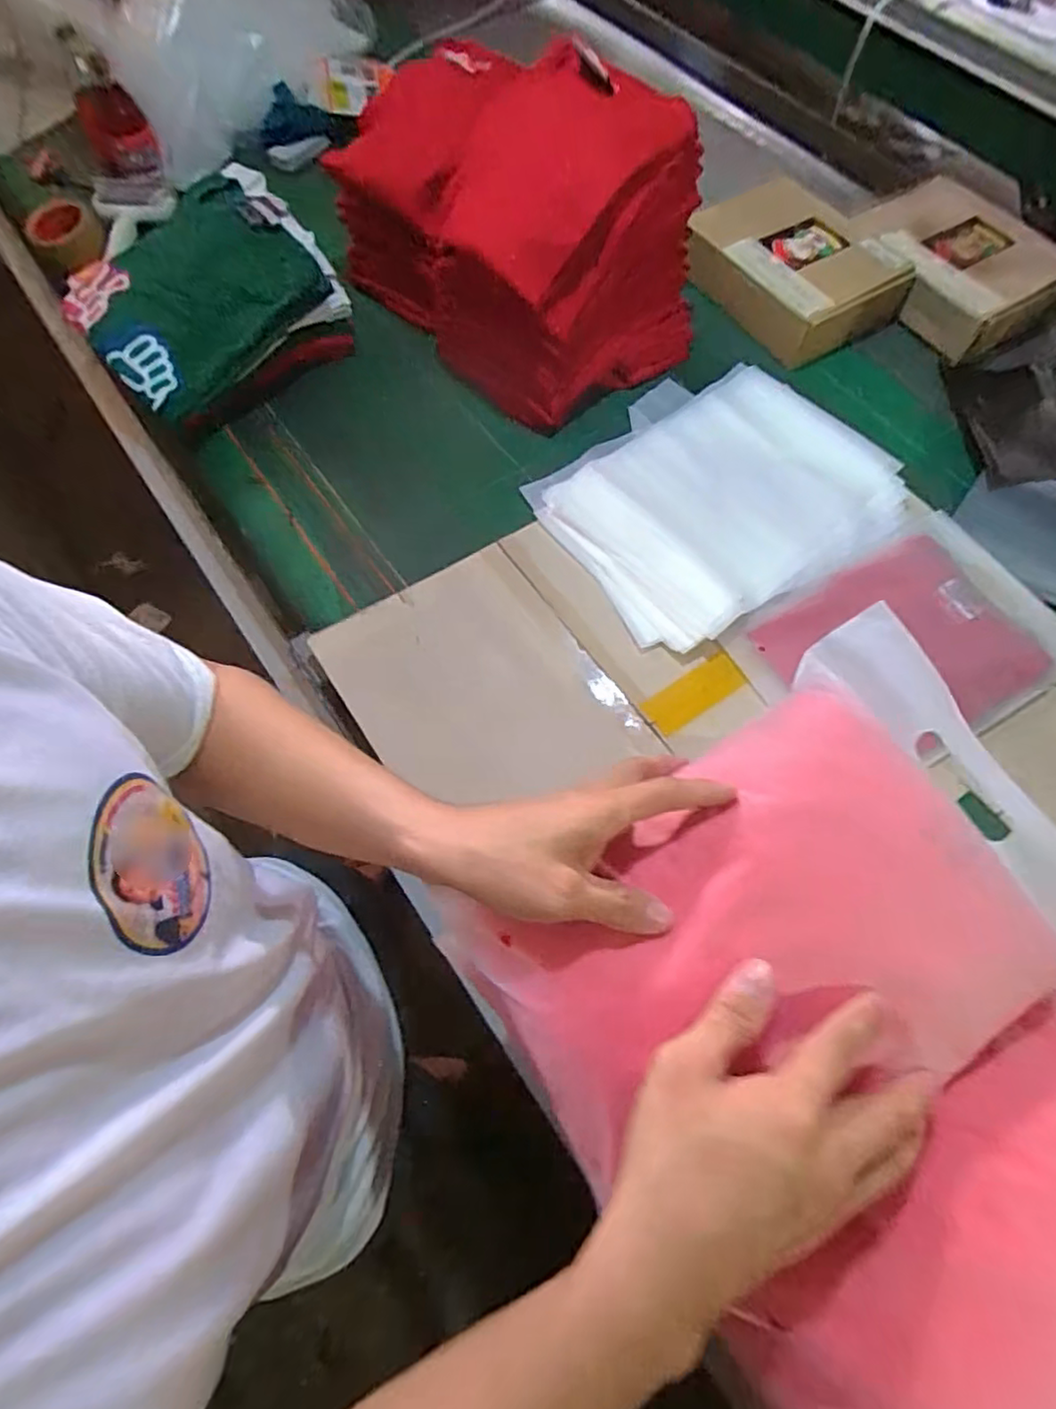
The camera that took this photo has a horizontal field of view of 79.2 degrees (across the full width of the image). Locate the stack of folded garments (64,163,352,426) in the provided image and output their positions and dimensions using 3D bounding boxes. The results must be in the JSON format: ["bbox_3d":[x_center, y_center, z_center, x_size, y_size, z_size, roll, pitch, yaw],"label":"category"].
[{"bbox_3d":[-0.427,-0.536,0.844,0.312,0.136,0.236,-38,72,-16],"label":"stack of folded garments"}]

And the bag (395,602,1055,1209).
[{"bbox_3d":[0.145,0.109,0.345,0.335,0.056,0.227,-29,70,-13],"label":"bag"}]

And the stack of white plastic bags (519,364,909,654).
[{"bbox_3d":[0.232,-0.283,0.799,0.408,0.038,0.339,-31,70,-14],"label":"stack of white plastic bags"}]

